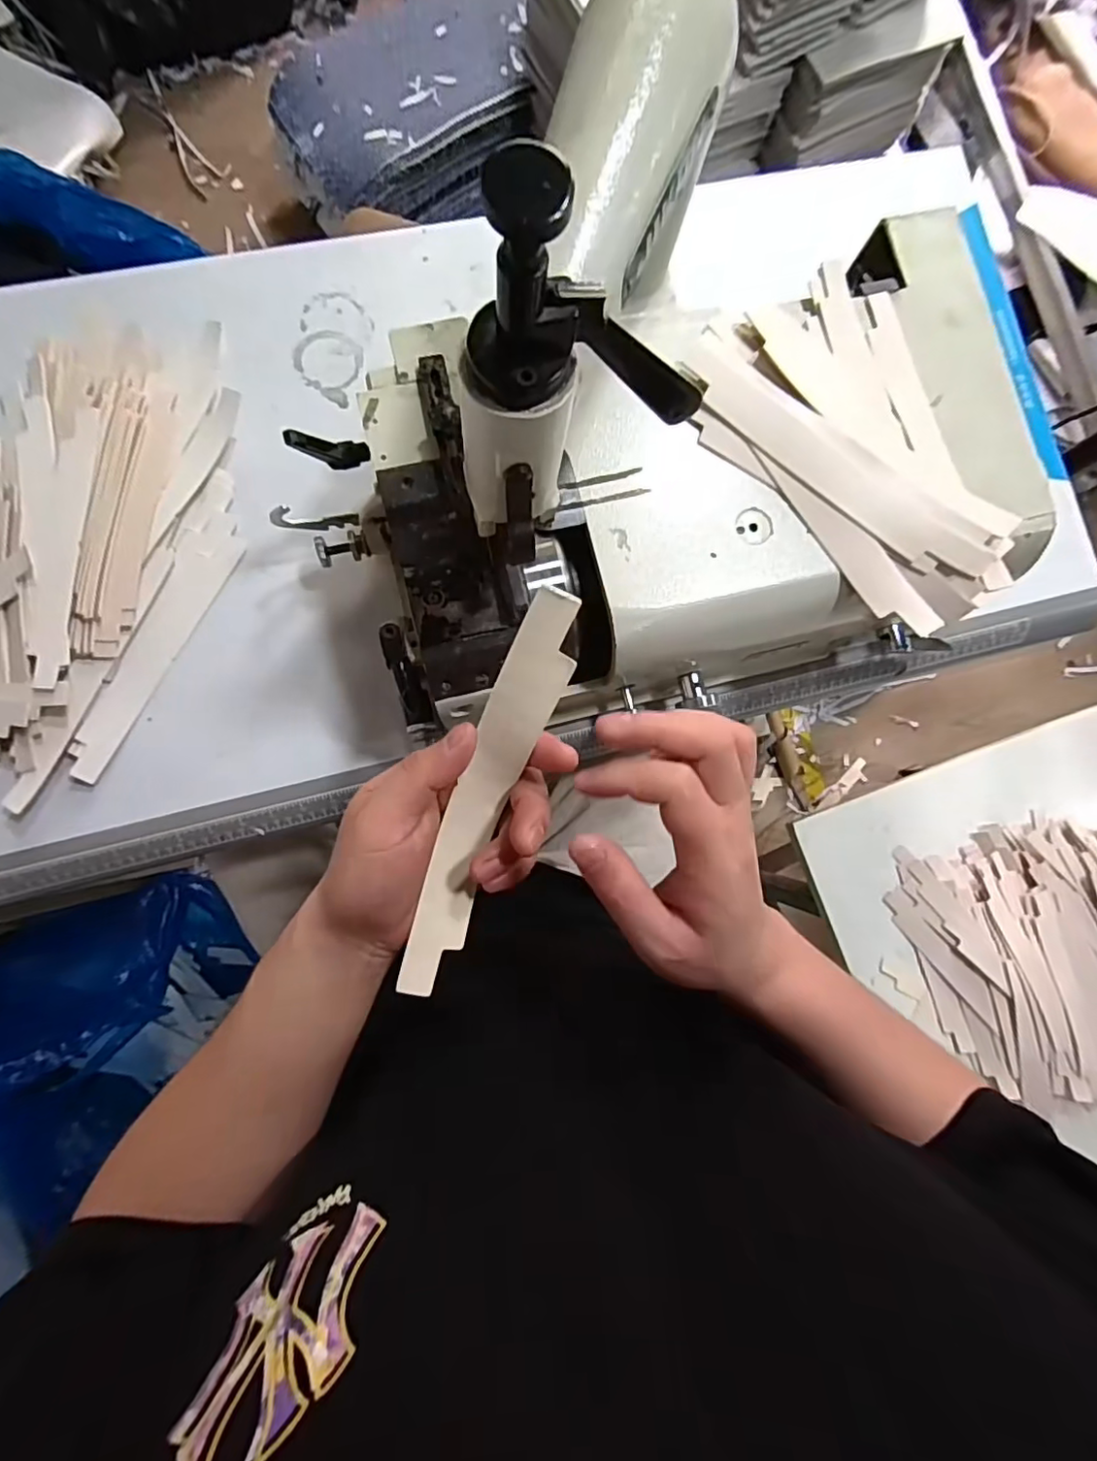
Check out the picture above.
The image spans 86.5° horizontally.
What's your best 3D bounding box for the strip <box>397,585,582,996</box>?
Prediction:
[{"bbox_3d":[-0.031,0.035,0.285,0.029,0.038,0.215,21,111,-2],"label":"strip"}]

